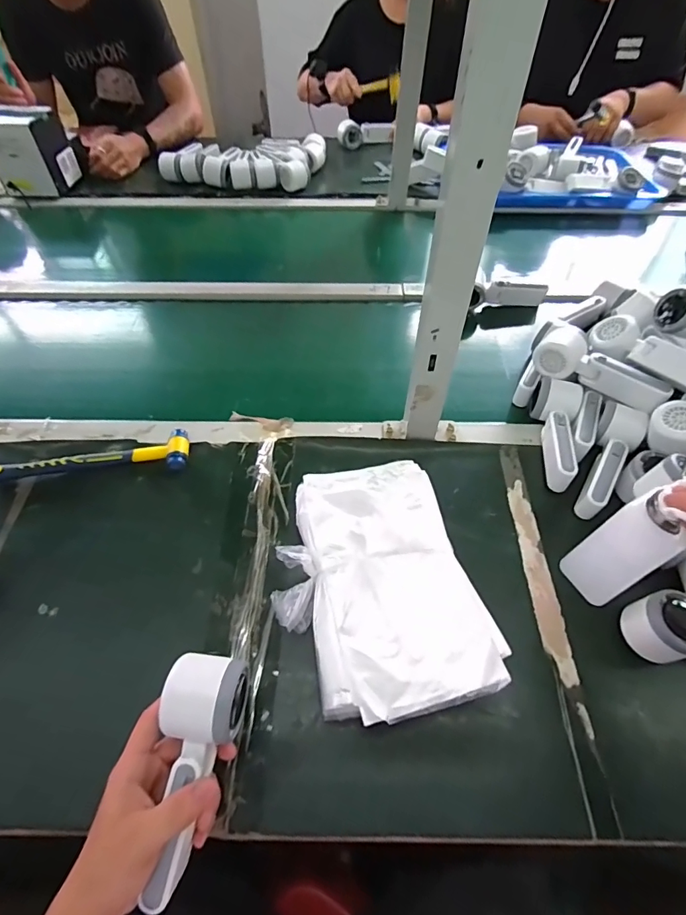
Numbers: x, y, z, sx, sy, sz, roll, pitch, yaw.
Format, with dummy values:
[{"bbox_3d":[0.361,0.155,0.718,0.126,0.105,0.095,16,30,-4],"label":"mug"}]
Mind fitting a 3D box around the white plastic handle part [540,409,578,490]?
[{"bbox_3d":[0.275,-0.010,0.561,0.026,0.044,0.097,10,54,7],"label":"white plastic handle part"}]

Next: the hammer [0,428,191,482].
[{"bbox_3d":[-0.324,-0.005,0.569,0.242,0.024,0.061,-5,54,-4],"label":"hammer"}]

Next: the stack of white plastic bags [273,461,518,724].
[{"bbox_3d":[0.031,0.127,0.447,0.194,0.067,0.248,-16,56,-12],"label":"stack of white plastic bags"}]

